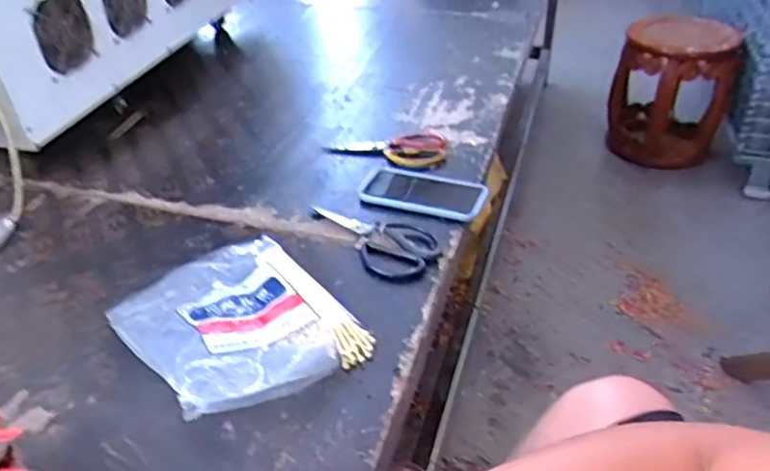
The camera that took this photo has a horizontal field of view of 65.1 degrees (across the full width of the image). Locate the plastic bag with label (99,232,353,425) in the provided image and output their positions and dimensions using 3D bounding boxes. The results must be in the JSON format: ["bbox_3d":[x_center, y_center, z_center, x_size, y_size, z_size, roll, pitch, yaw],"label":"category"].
[{"bbox_3d":[-0.161,0.077,0.636,0.196,0.057,0.248,-29,45,-30],"label":"plastic bag with label"}]

